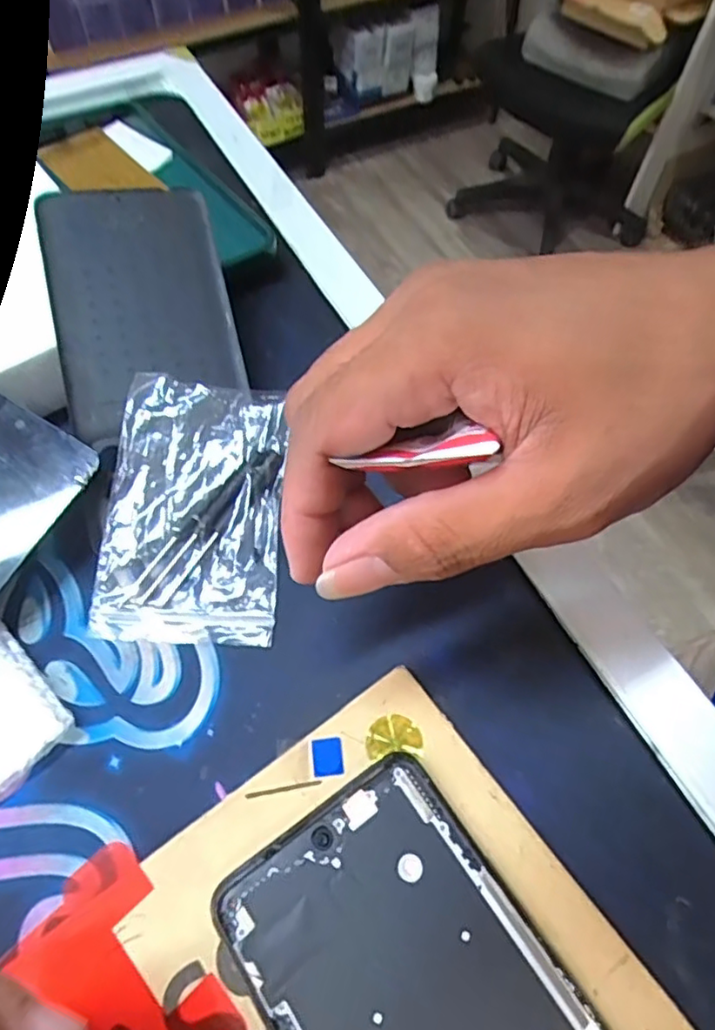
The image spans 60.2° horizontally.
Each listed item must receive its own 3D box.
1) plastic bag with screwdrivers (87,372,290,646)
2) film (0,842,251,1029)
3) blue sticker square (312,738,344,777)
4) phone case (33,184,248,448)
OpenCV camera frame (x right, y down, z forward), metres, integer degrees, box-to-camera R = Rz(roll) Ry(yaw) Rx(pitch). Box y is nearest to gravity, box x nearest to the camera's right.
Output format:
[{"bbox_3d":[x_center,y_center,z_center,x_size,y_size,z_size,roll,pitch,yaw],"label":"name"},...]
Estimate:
[{"bbox_3d":[-0.064,-0.004,0.247,0.067,0.013,0.105,5,78,-6],"label":"plastic bag with screwdrivers"},{"bbox_3d":[-0.072,0.140,0.178,0.050,0.006,0.068,-39,69,-22],"label":"film"},{"bbox_3d":[-0.010,0.082,0.209,0.010,0.004,0.012,-5,61,-6],"label":"blue sticker square"},{"bbox_3d":[-0.092,-0.091,0.267,0.072,0.004,0.112,-12,80,-15],"label":"phone case"}]

